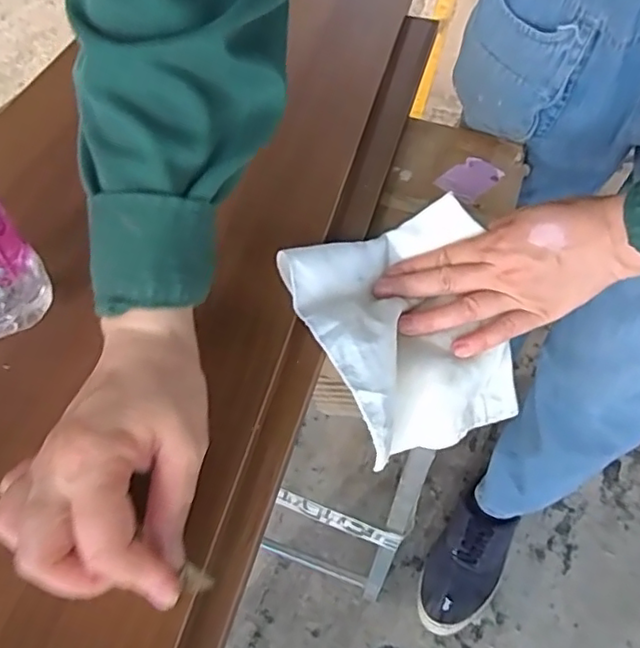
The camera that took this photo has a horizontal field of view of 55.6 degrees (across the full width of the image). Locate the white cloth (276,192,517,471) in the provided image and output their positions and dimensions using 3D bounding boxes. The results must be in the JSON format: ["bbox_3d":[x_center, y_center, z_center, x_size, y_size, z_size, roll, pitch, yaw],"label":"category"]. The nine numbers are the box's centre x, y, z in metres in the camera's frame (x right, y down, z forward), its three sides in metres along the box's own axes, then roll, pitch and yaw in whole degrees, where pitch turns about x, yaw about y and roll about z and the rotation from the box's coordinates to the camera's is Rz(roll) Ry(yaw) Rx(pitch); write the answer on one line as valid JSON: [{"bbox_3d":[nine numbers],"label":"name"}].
[{"bbox_3d":[0.063,0.000,0.426,0.145,0.079,0.154,-21,57,-16],"label":"white cloth"}]

